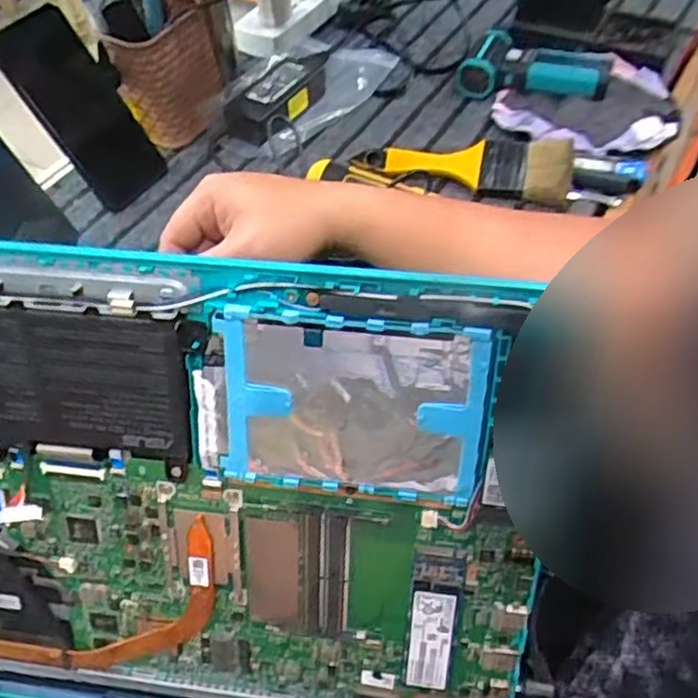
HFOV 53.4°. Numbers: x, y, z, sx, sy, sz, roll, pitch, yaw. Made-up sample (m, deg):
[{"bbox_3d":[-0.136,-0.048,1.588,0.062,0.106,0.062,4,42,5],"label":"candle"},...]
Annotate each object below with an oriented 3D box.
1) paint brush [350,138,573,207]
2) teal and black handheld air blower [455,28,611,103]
[{"bbox_3d":[0.097,-0.155,0.594,0.178,0.032,0.048,2,52,5],"label":"paint brush"},{"bbox_3d":[0.177,-0.270,0.659,0.139,0.037,0.058,8,52,10],"label":"teal and black handheld air blower"}]

